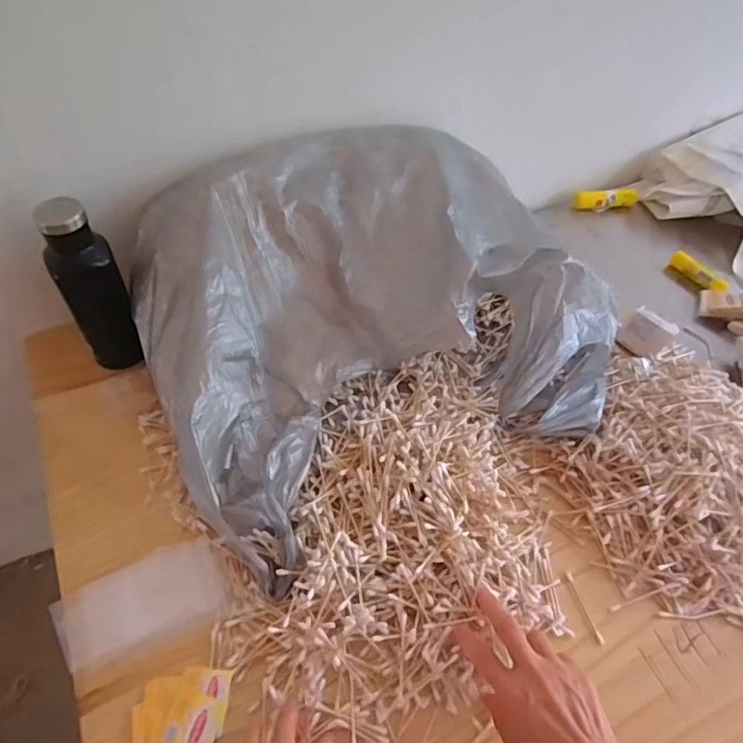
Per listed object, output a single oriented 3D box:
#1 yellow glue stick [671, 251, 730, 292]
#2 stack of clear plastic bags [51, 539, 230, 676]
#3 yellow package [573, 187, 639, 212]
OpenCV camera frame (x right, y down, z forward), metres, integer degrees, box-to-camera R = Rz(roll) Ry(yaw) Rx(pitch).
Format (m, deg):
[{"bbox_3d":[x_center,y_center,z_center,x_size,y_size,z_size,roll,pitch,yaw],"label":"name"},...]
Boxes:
[{"bbox_3d":[0.530,-0.162,0.915,0.023,0.025,0.102,-20,53,-17],"label":"yellow glue stick"},{"bbox_3d":[-0.215,0.214,0.526,0.153,0.010,0.082,-22,53,-19],"label":"stack of clear plastic bags"},{"bbox_3d":[0.429,-0.317,1.034,0.115,0.030,0.033,-10,50,-10],"label":"yellow package"}]

